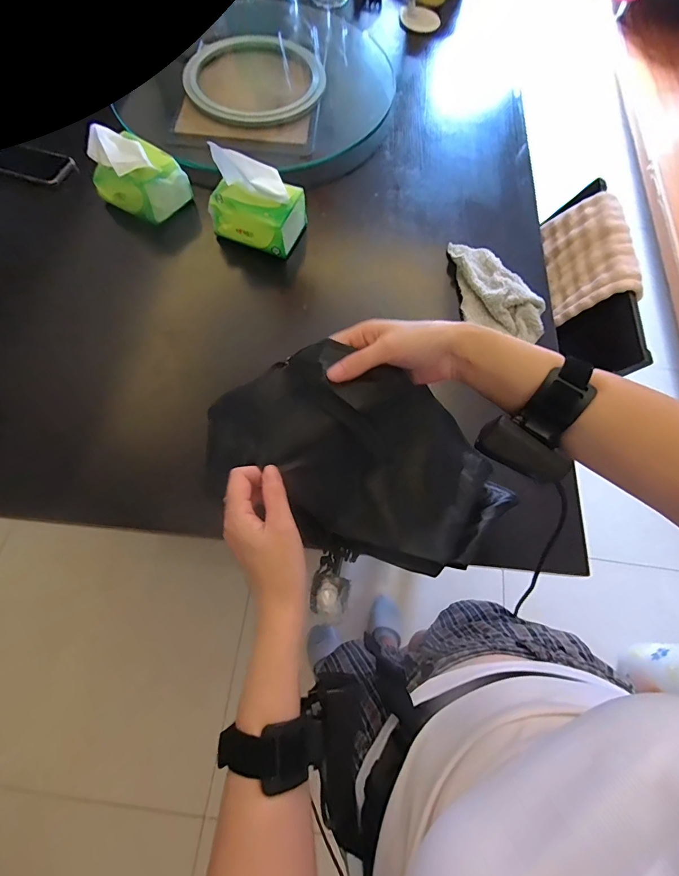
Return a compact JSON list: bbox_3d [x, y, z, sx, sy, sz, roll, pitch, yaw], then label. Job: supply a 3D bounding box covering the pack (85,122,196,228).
[{"bbox_3d":[-0.341,-0.439,0.634,0.164,0.075,0.104,27,70,8],"label":"pack"}]

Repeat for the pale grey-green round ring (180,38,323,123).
[{"bbox_3d":[-0.173,-0.741,0.794,0.266,0.031,0.251,1,69,-2],"label":"pale grey-green round ring"}]

